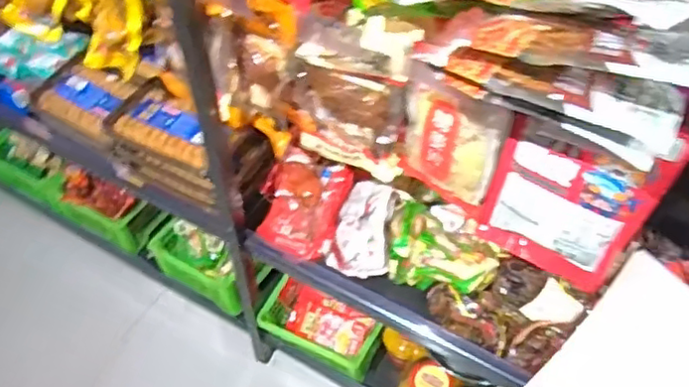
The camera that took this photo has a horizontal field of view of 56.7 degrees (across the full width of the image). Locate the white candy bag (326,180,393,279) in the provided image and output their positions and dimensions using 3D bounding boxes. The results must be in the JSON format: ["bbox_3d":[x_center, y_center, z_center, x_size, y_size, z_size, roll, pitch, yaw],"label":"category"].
[{"bbox_3d":[0.030,0.060,1.173,0.108,0.071,0.177,4,51,4],"label":"white candy bag"}]

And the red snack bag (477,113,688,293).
[{"bbox_3d":[0.288,0.011,0.823,0.201,0.253,0.051,21,54,17],"label":"red snack bag"}]

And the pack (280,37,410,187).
[{"bbox_3d":[-0.006,-0.126,0.953,0.196,0.234,0.048,23,54,18],"label":"pack"}]

